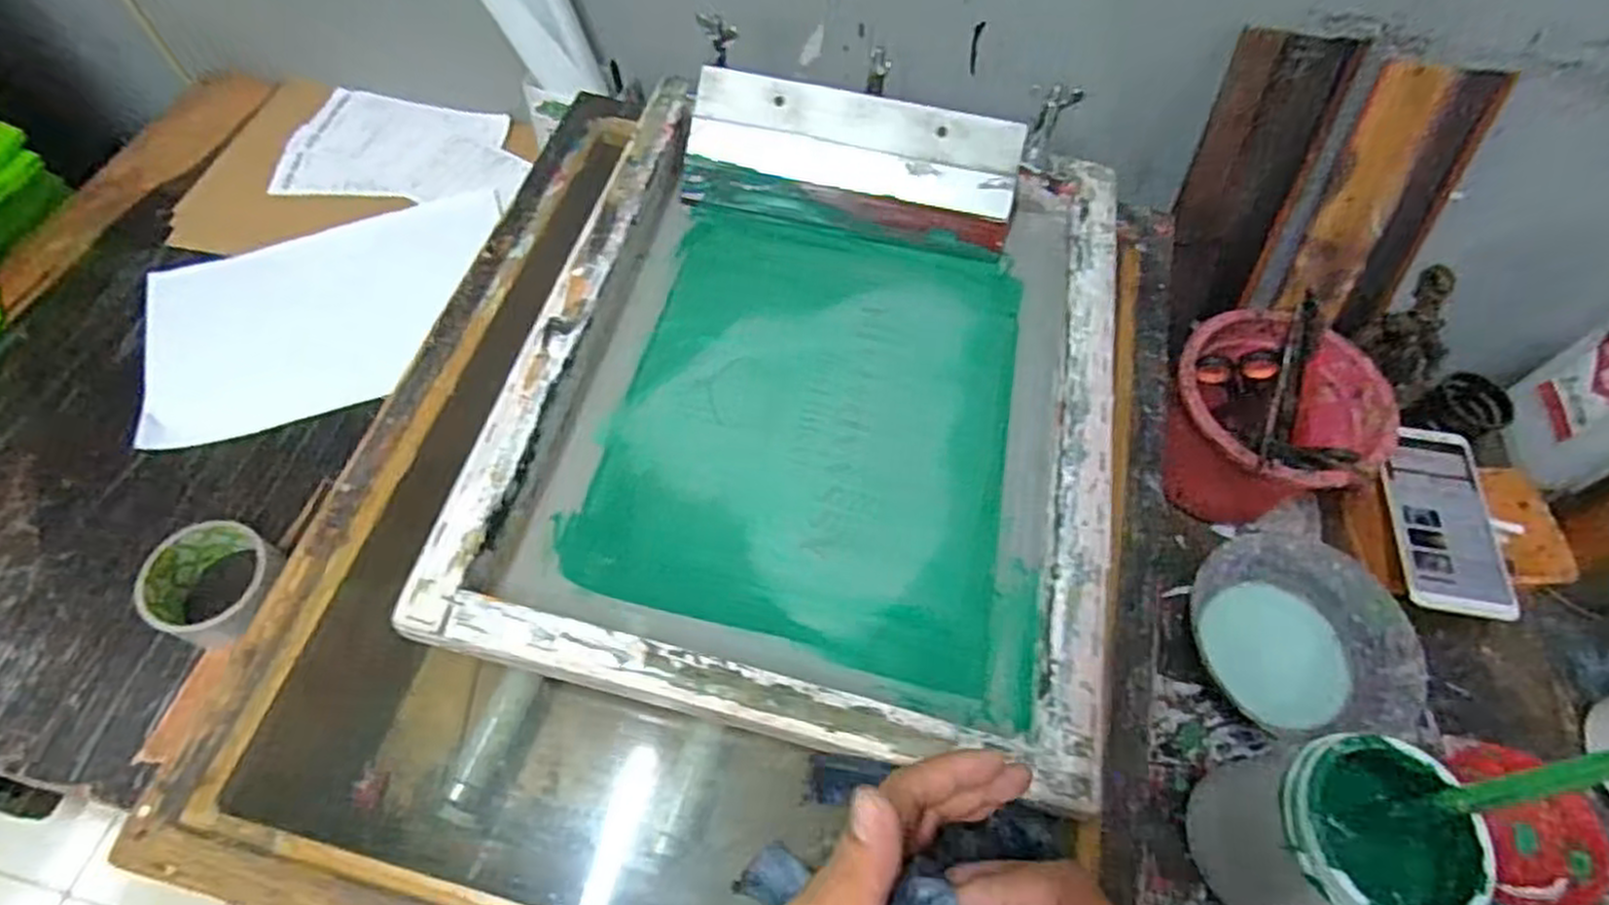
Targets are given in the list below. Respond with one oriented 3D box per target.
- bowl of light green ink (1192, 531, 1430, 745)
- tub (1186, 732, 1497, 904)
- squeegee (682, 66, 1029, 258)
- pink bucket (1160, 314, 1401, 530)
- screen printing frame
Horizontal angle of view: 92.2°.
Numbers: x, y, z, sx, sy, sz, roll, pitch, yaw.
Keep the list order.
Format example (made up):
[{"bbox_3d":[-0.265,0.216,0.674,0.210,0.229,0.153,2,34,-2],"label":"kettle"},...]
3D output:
[{"bbox_3d":[0.362,0.139,0.579,0.142,0.060,0.141,1,60,-2],"label":"bowl of light green ink"},{"bbox_3d":[0.311,0.234,0.473,0.091,0.141,0.096,1,60,-2],"label":"tub"},{"bbox_3d":[0.035,-0.217,0.581,0.241,0.030,0.095,13,99,3],"label":"squeegee"},{"bbox_3d":[0.352,-0.021,0.610,0.146,0.120,0.145,1,60,-2],"label":"pink bucket"},{"bbox_3d":[0.012,-0.048,0.490,0.359,0.053,0.435,12,60,4],"label":"screen printing frame"}]

